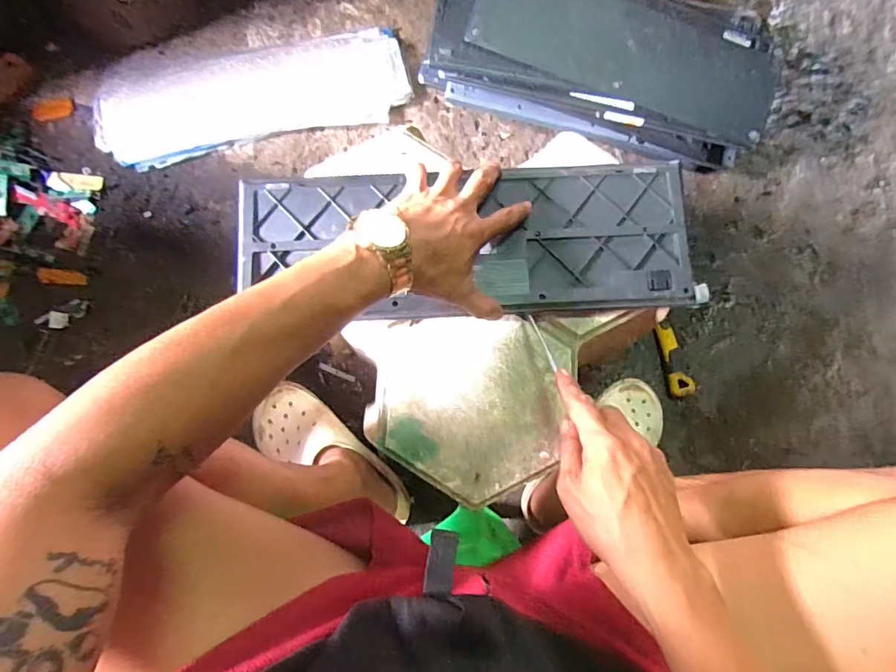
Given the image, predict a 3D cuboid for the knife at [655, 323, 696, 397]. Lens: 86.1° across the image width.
[{"bbox_3d":[0.348,0.035,0.735,0.036,0.024,0.115,-11,83,0],"label":"knife"}]

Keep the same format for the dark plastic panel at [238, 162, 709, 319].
[{"bbox_3d":[0.019,-0.099,0.478,0.446,0.019,0.165,3,84,0],"label":"dark plastic panel"}]

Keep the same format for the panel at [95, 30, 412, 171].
[{"bbox_3d":[-0.302,-0.378,0.749,0.469,0.033,0.145,-14,83,0],"label":"panel"}]

